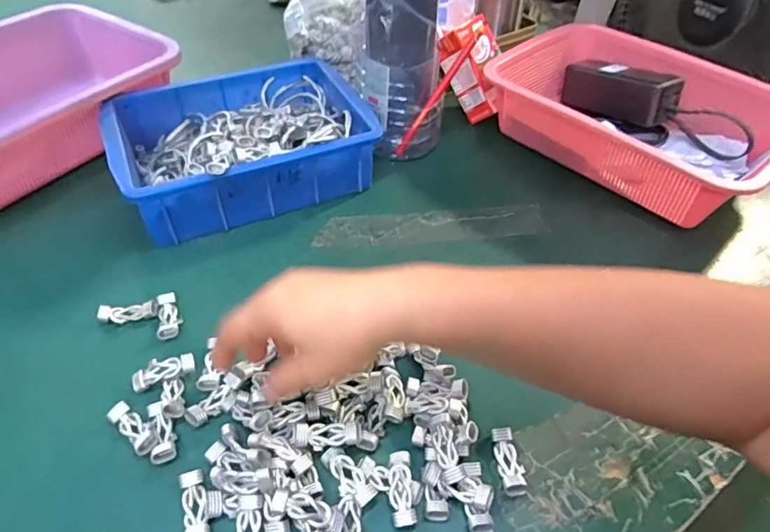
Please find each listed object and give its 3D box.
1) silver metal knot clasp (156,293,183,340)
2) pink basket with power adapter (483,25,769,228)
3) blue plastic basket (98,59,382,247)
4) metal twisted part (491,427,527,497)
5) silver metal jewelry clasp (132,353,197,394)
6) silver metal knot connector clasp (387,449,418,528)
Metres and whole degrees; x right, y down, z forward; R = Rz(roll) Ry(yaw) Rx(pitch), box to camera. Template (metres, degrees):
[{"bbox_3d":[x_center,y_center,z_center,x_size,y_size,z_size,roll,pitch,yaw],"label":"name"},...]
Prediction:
[{"bbox_3d":[-0.177,0.041,0.418,0.018,0.005,0.045,-9,48,-13],"label":"silver metal knot clasp"},{"bbox_3d":[0.283,-0.164,0.580,0.222,0.094,0.298,-31,56,-30],"label":"pink basket with power adapter"},{"bbox_3d":[-0.147,-0.128,0.529,0.243,0.078,0.178,-19,51,-21],"label":"blue plastic basket"},{"bbox_3d":[0.084,0.131,0.342,0.016,0.009,0.045,-1,47,-6],"label":"metal twisted part"},{"bbox_3d":[-0.164,0.077,0.375,0.046,0.008,0.017,-19,50,-2],"label":"silver metal jewelry clasp"},{"bbox_3d":[0.010,0.141,0.326,0.016,0.009,0.045,-2,47,-7],"label":"silver metal knot connector clasp"}]

